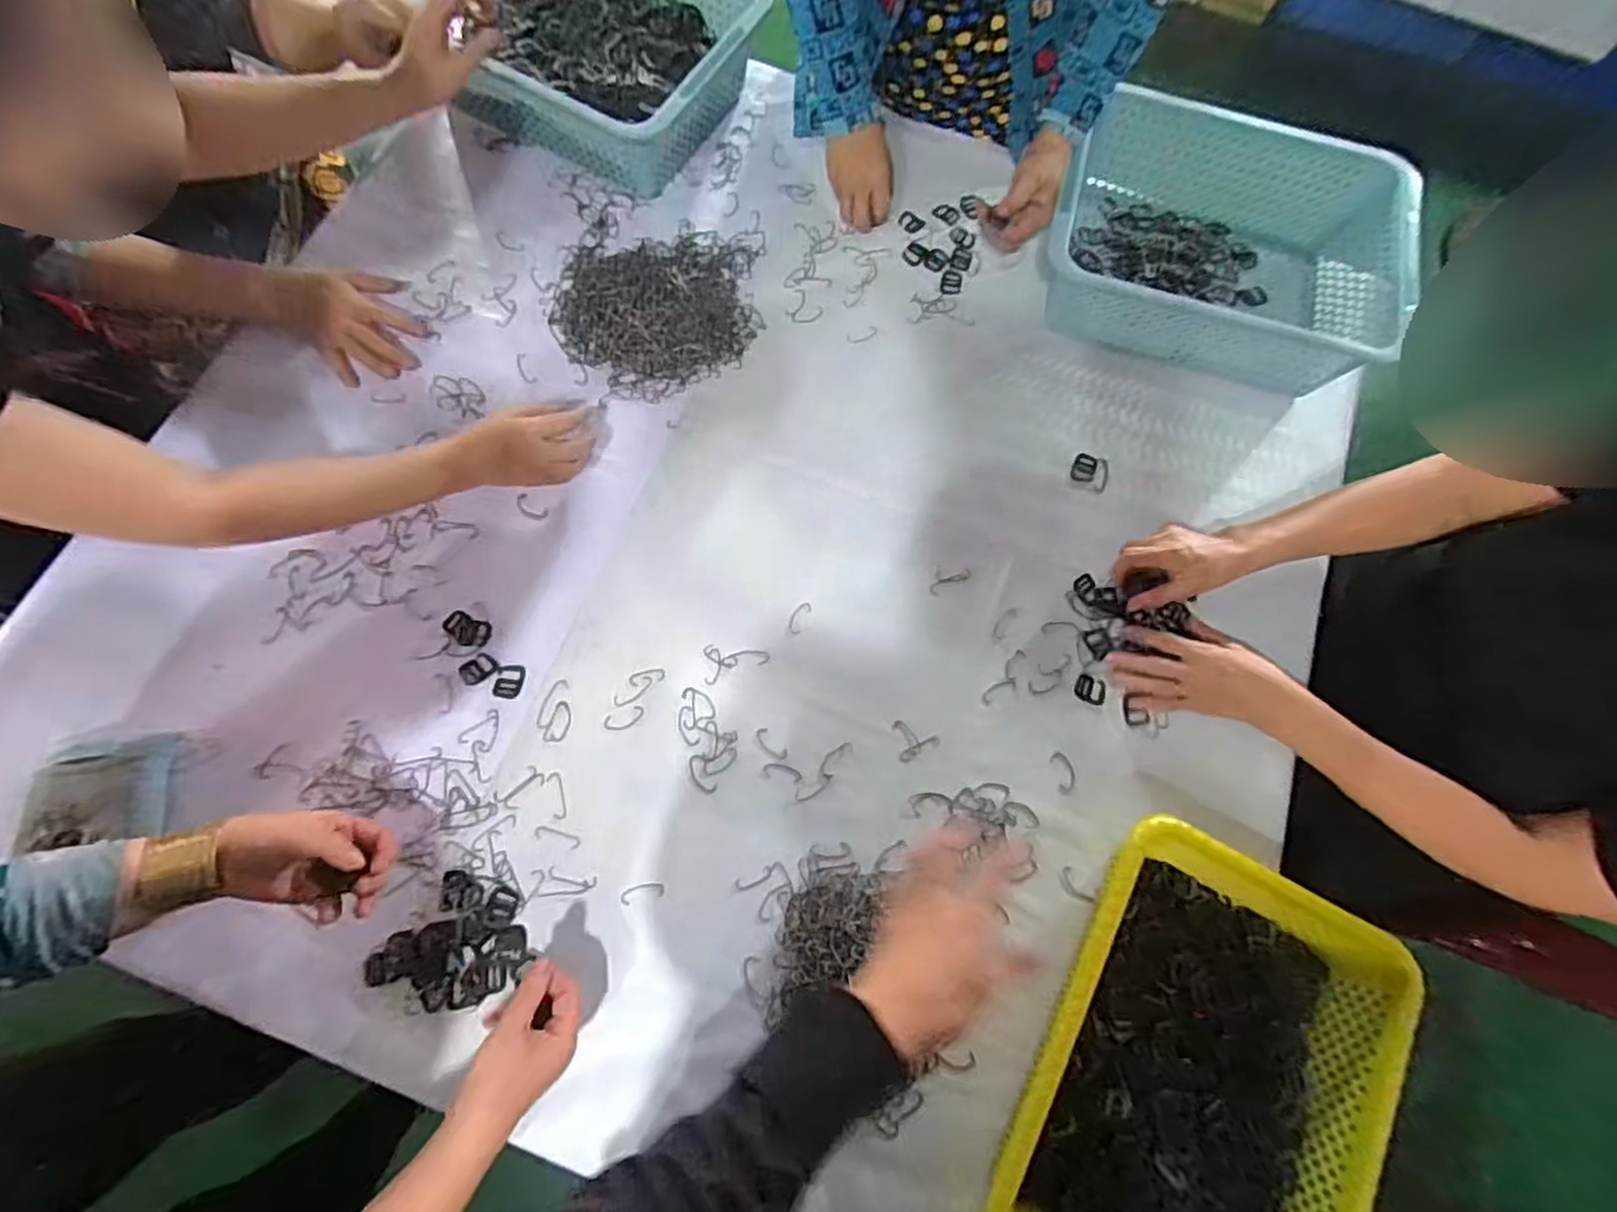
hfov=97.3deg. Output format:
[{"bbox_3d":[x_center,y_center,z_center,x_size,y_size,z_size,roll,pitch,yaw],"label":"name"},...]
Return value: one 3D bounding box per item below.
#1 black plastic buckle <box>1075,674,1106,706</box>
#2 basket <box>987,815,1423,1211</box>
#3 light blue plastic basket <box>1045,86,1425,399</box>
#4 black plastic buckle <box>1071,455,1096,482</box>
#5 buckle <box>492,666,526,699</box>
[{"bbox_3d":[0.284,0.084,0.713,0.031,0.004,0.026,19,72,4],"label":"black plastic buckle"},{"bbox_3d":[0.311,0.386,0.573,0.258,0.079,0.352,27,73,6],"label":"basket"},{"bbox_3d":[0.464,-0.420,0.811,0.359,0.111,0.283,17,72,3],"label":"light blue plastic basket"},{"bbox_3d":[0.305,-0.154,0.787,0.024,0.004,0.033,14,72,2],"label":"black plastic buckle"},{"bbox_3d":[-0.289,0.073,0.687,0.027,0.004,0.032,6,72,0],"label":"buckle"}]

